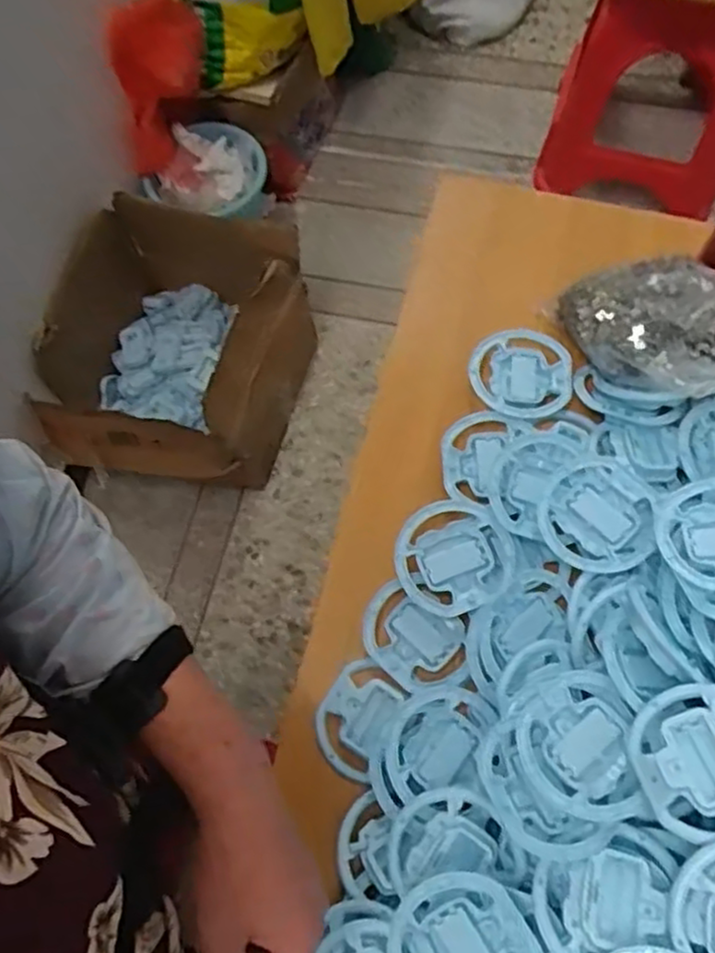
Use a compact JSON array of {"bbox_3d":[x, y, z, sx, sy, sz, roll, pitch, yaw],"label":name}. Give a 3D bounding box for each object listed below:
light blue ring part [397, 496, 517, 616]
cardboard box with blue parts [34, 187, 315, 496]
[{"bbox_3d":[0.089,0.072,0.663,0.103,0.021,0.098,-1,71,2],"label":"light blue ring part"},{"bbox_3d":[-0.355,-0.262,1.482,0.457,0.364,0.525,8,71,5],"label":"cardboard box with blue parts"}]

